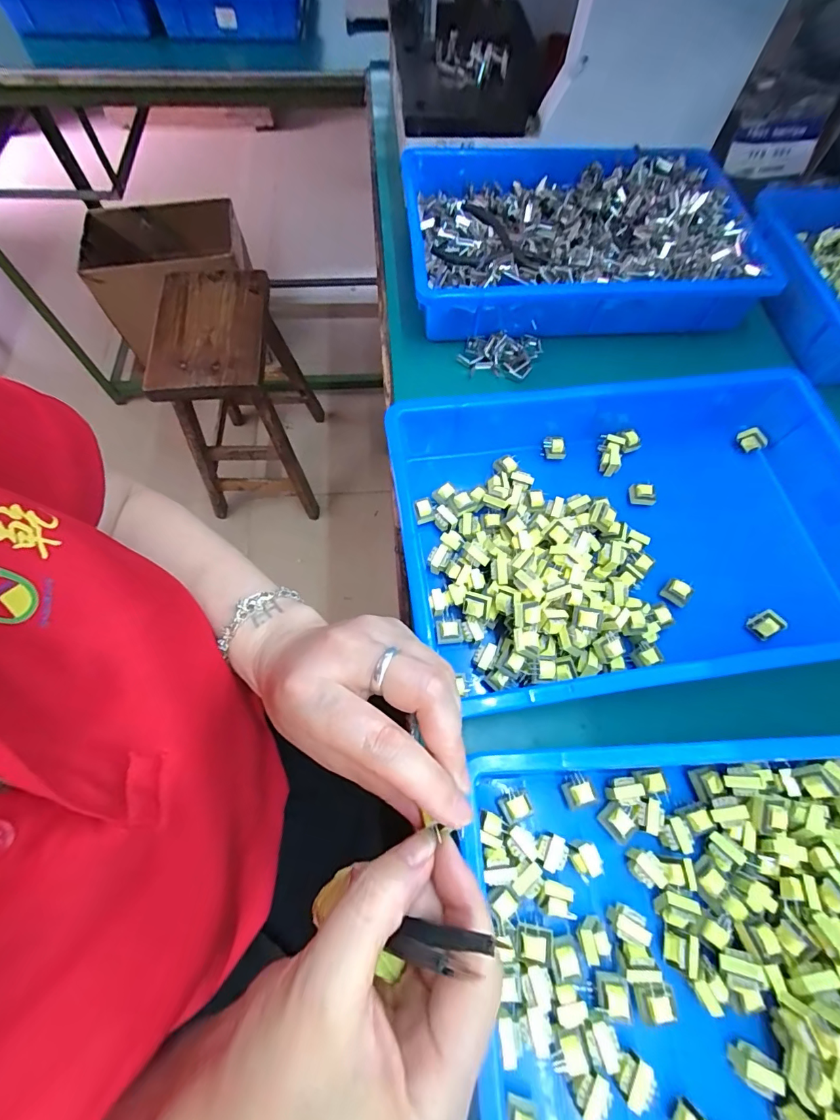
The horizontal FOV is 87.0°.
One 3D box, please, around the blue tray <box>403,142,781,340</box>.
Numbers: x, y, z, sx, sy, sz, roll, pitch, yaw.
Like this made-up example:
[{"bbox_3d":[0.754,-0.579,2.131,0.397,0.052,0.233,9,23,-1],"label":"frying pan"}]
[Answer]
[{"bbox_3d":[0.172,-0.362,0.498,0.365,0.064,0.247,-3,67,-2],"label":"blue tray"}]

